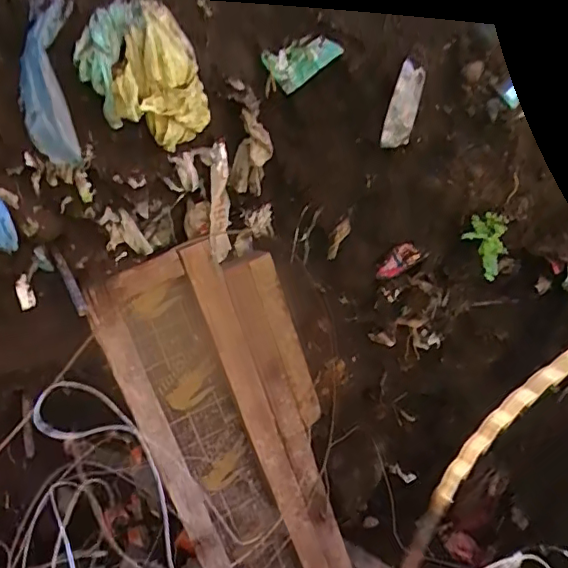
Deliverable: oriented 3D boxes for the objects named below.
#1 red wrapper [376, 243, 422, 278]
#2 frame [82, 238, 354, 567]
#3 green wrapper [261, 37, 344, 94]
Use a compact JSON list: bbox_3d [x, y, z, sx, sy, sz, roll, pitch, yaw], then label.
[{"bbox_3d":[0.178,-0.035,0.891,0.033,0.079,0.022,26,41,-28],"label":"red wrapper"},{"bbox_3d":[-0.059,0.291,0.974,0.291,0.749,0.098,-28,18,-27],"label":"frame"},{"bbox_3d":[0.027,-0.308,0.779,0.098,0.062,0.015,-27,5,12],"label":"green wrapper"}]

